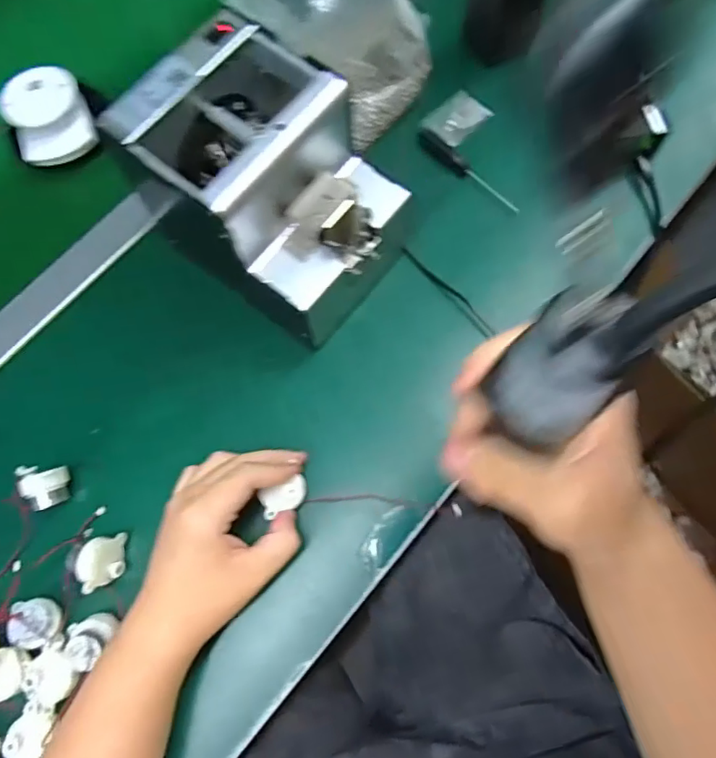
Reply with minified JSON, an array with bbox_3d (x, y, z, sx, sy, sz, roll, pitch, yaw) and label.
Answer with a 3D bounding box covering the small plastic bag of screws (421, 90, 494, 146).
[{"bbox_3d":[0.091,-0.244,0.518,0.057,0.009,0.042,-44,79,-11],"label":"small plastic bag of screws"}]

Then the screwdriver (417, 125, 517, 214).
[{"bbox_3d":[0.099,-0.187,0.498,0.113,0.018,0.014,40,78,10],"label":"screwdriver"}]

